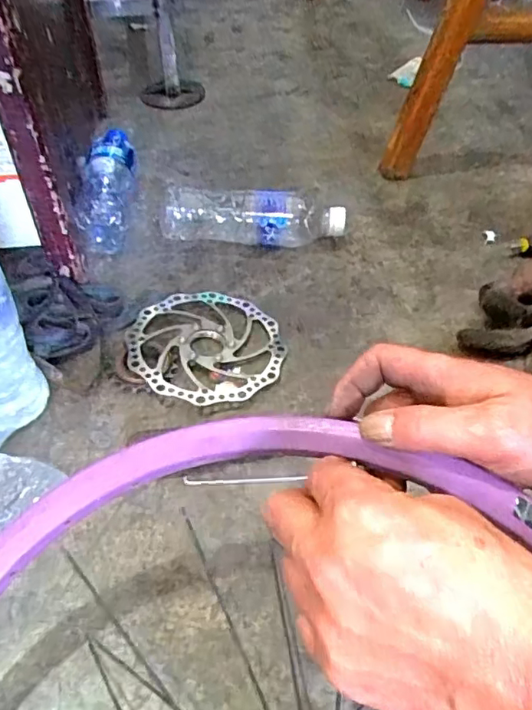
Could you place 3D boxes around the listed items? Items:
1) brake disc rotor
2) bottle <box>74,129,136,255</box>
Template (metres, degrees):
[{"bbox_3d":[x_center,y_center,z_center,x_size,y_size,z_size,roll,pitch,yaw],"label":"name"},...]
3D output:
[{"bbox_3d":[-0.059,-0.012,0.556,0.150,0.010,0.151,6,45,-6],"label":"brake disc rotor"},{"bbox_3d":[-0.196,-0.209,0.700,0.052,0.057,0.224,-1,48,-3],"label":"bottle"}]

